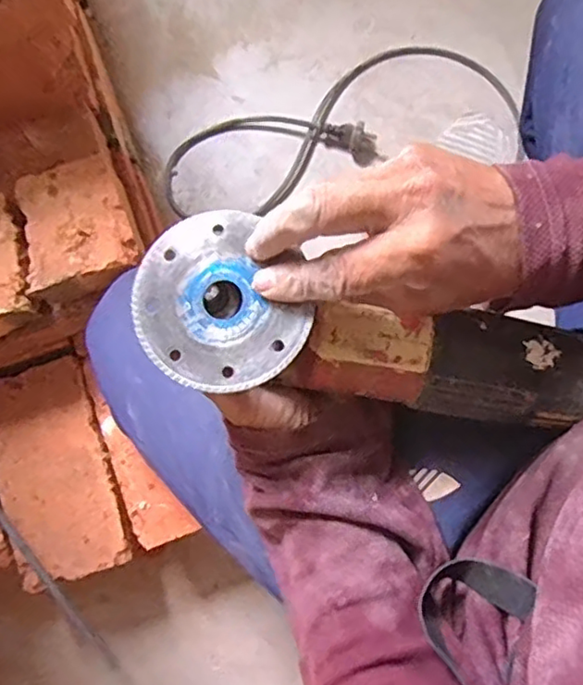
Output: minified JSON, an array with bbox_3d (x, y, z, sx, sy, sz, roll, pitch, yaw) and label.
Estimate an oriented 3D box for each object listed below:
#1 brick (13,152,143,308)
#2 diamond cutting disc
[{"bbox_3d":[-0.177,-0.094,0.536,0.088,0.054,0.102,-13,79,-2],"label":"brick"},{"bbox_3d":[-0.036,-0.019,0.312,0.088,0.007,0.081,0,79,1],"label":"diamond cutting disc"}]

